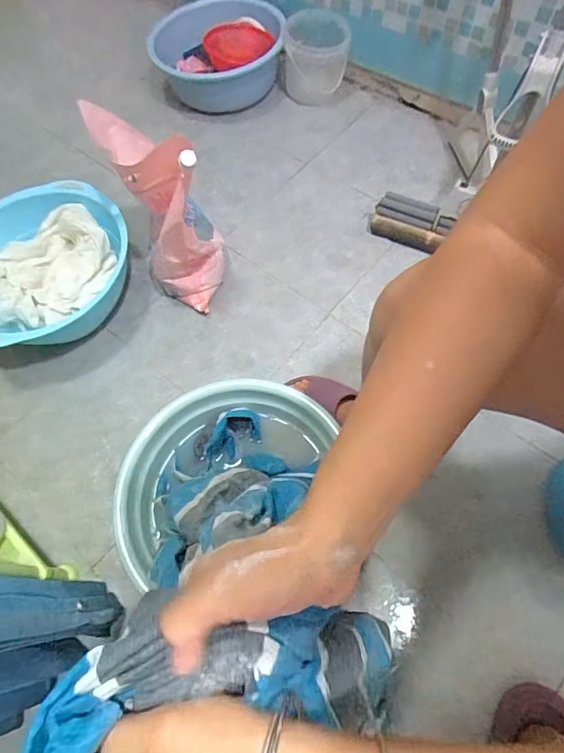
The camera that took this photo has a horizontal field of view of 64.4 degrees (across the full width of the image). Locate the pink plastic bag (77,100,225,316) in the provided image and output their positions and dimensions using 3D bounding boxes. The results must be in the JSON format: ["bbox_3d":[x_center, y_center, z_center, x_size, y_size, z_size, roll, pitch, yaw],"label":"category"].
[{"bbox_3d":[-0.199,-0.277,0.803,0.149,0.314,0.193,-18,63,-4],"label":"pink plastic bag"}]

